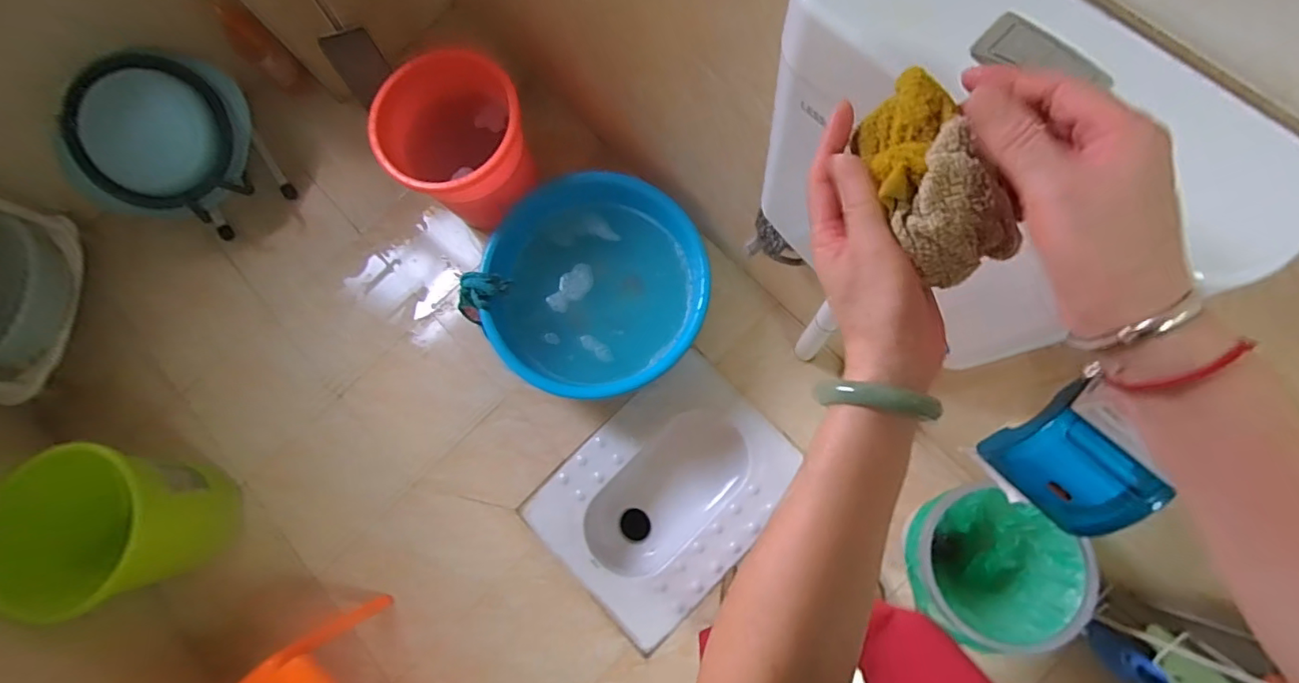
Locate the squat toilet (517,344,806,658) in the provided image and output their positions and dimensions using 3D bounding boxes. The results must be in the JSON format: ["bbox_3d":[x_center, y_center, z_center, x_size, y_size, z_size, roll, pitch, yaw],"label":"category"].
[{"bbox_3d":[0.046,0.361,1.336,0.556,0.141,0.428,-43,78,-5],"label":"squat toilet"}]

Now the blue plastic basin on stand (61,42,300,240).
[{"bbox_3d":[-1.199,-0.466,1.393,0.418,0.313,0.345,-12,77,2],"label":"blue plastic basin on stand"}]

